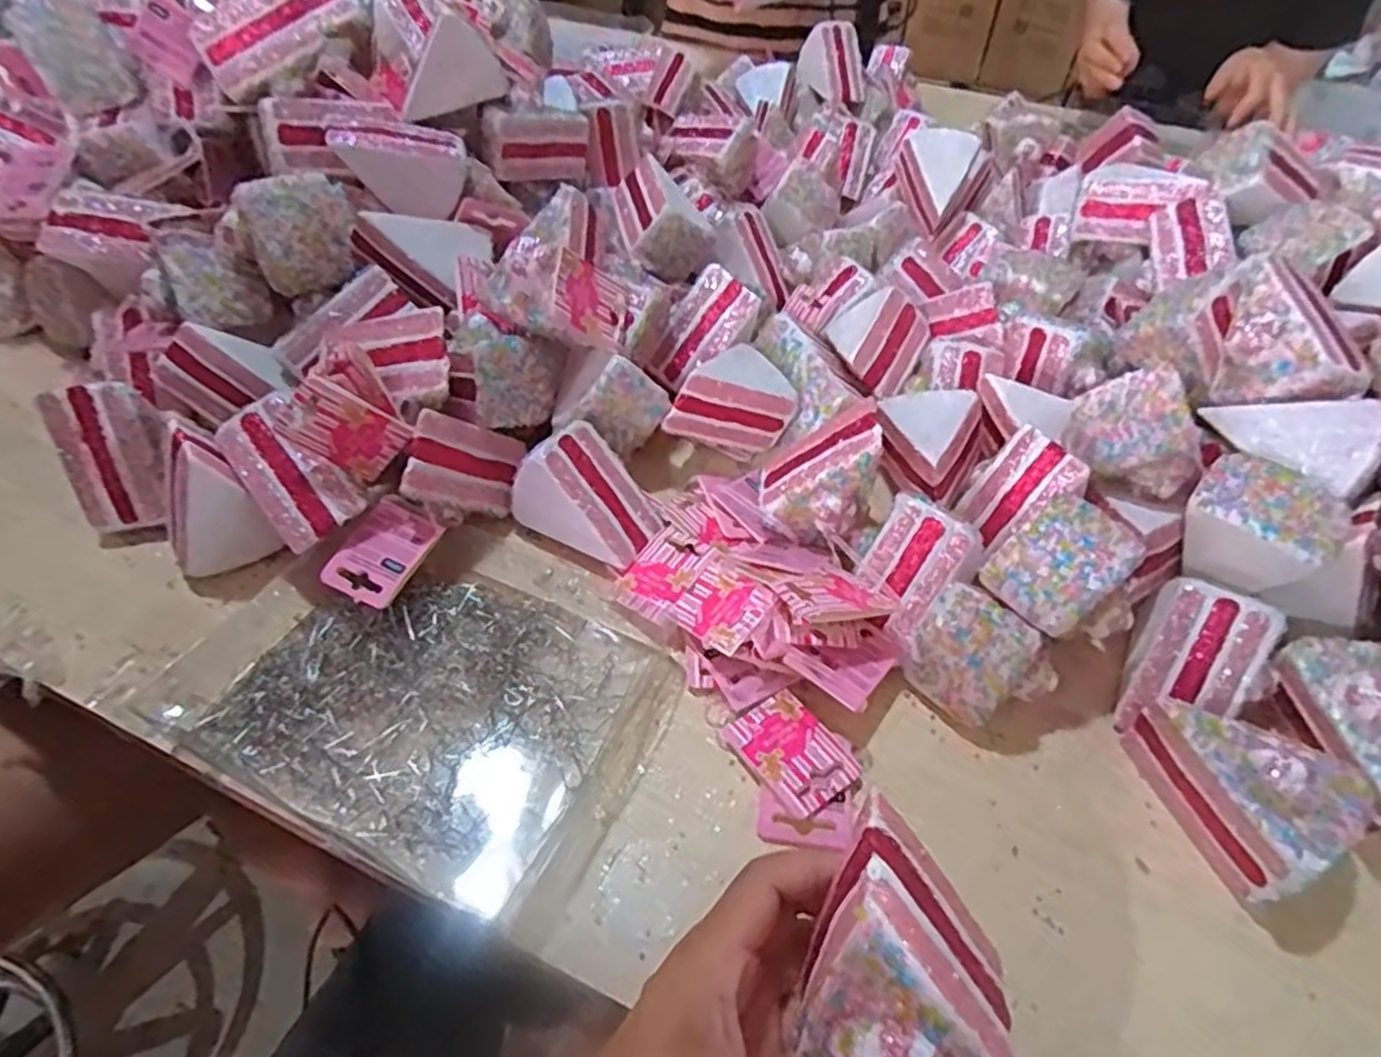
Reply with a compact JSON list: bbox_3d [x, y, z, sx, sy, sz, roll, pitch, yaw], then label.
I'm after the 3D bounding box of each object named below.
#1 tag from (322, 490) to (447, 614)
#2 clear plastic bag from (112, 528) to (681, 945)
[{"bbox_3d":[-0.178,0.015,0.435,0.045,0.010,0.063,33,76,9],"label":"tag"},{"bbox_3d":[-0.143,0.076,0.414,0.255,0.013,0.188,20,50,15],"label":"clear plastic bag"}]

